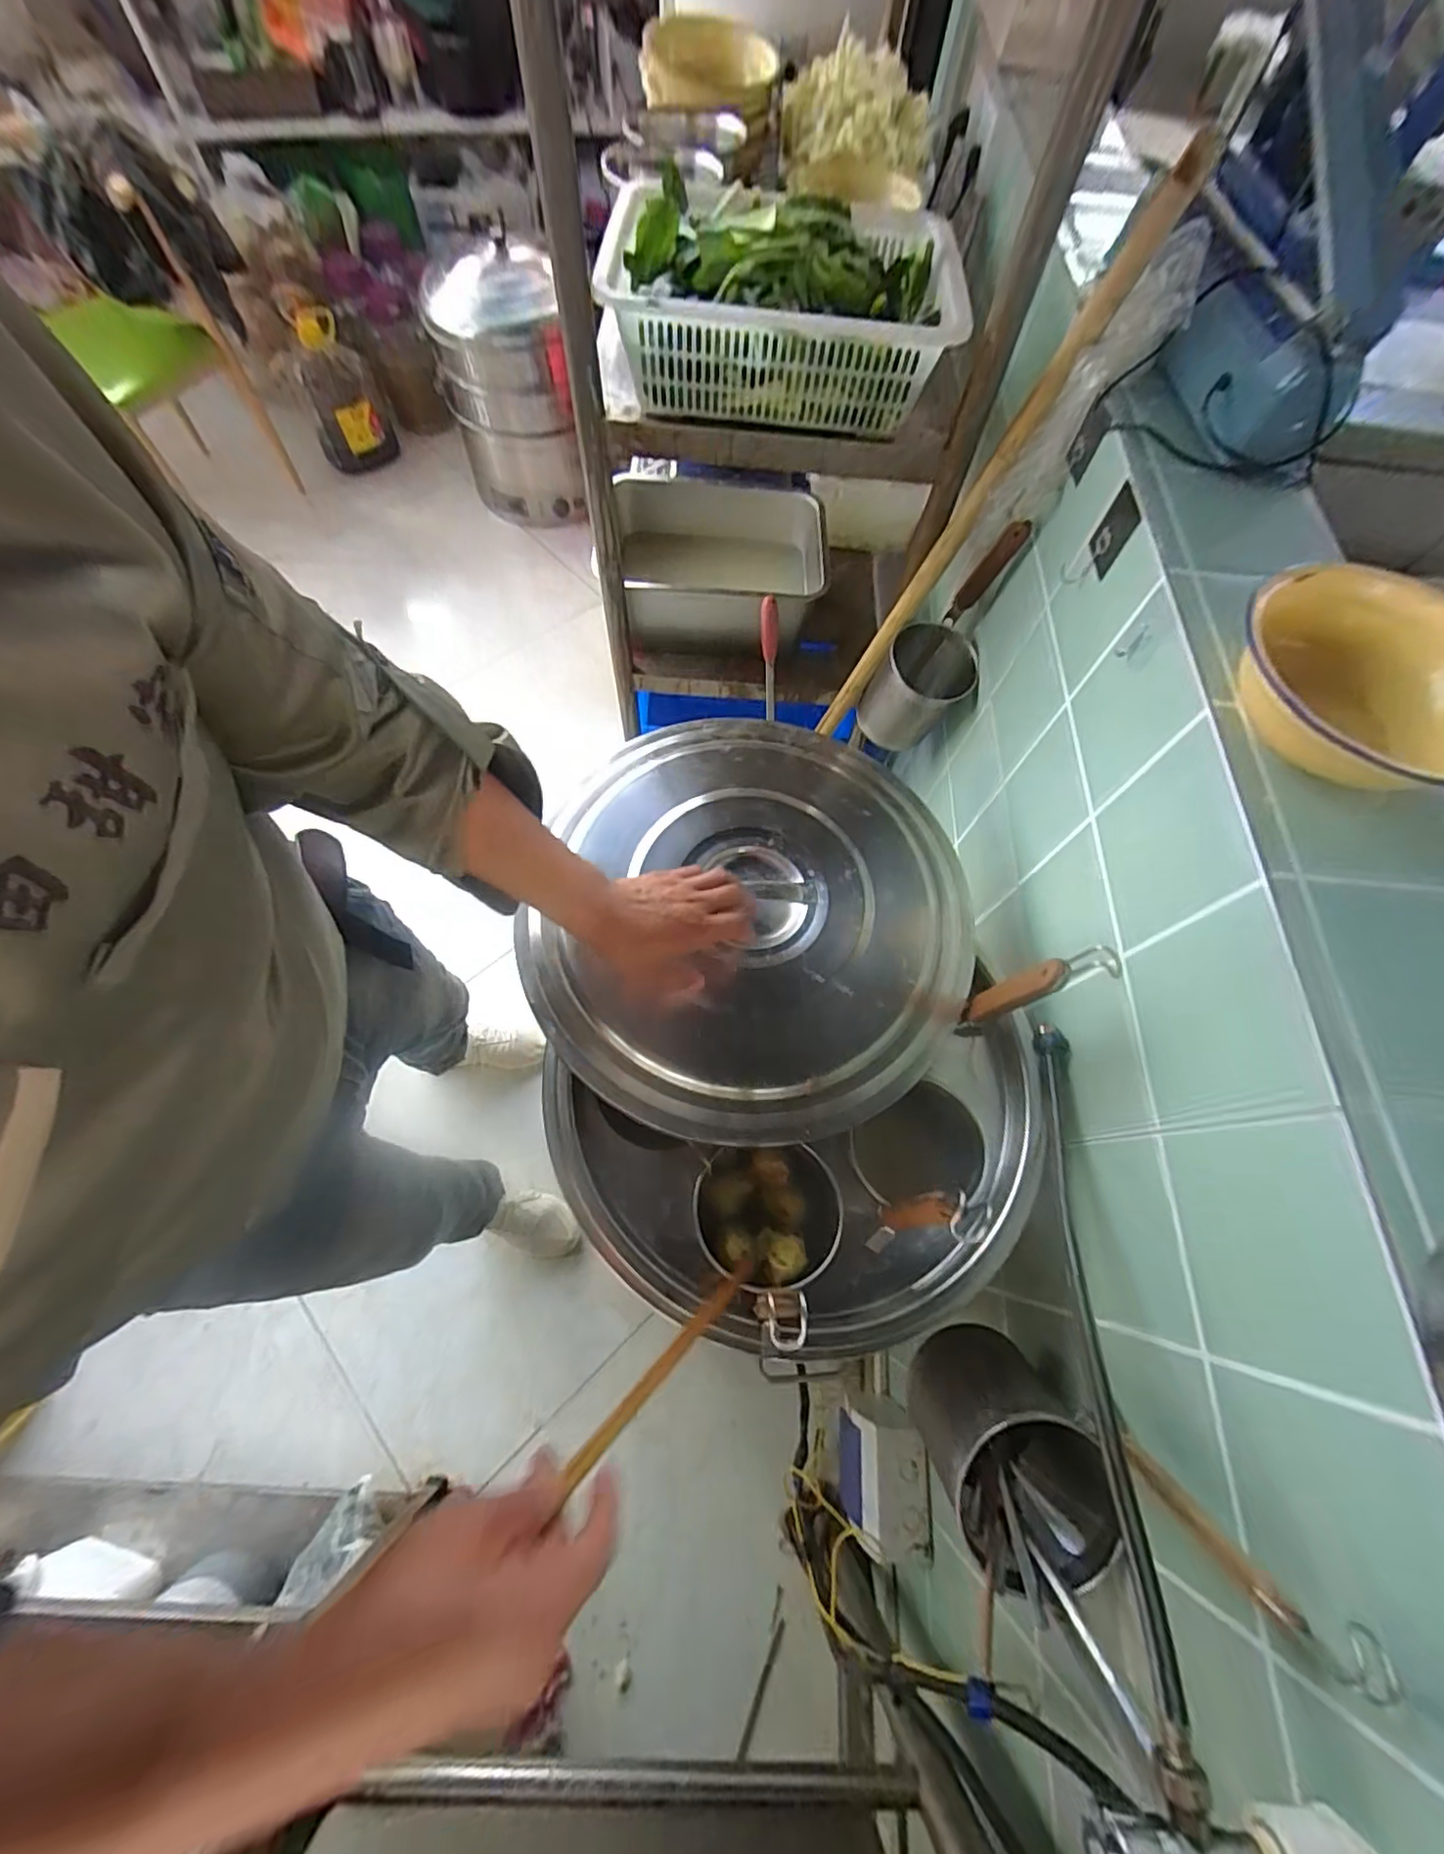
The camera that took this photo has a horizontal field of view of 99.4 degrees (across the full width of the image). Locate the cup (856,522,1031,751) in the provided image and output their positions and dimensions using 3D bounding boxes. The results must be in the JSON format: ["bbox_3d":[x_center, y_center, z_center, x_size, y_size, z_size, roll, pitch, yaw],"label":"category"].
[{"bbox_3d":[0.304,-0.394,0.899,0.133,0.357,0.121,1,67,-3],"label":"cup"}]

